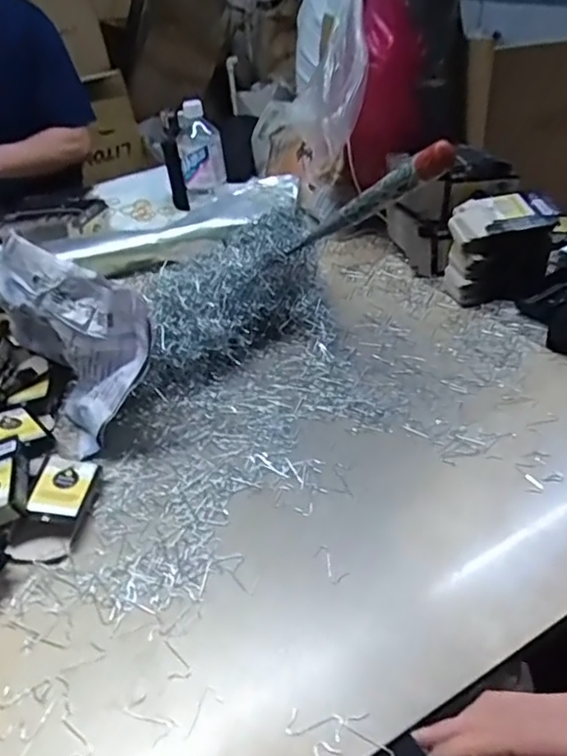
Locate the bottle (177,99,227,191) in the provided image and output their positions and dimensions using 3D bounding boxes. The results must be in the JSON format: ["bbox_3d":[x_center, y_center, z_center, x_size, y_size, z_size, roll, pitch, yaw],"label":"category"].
[{"bbox_3d":[-0.141,-0.385,1.012,0.074,0.155,0.065,-11,38,-5],"label":"bottle"}]

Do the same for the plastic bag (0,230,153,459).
[{"bbox_3d":[-0.219,-0.057,0.626,0.115,0.135,0.221,-27,42,-24],"label":"plastic bag"}]

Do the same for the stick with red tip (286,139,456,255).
[{"bbox_3d":[0.079,-0.176,0.618,0.030,0.025,0.248,-32,8,-29],"label":"stick with red tip"}]

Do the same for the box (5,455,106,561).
[{"bbox_3d":[-0.206,0.116,0.534,0.049,0.031,0.102,2,39,11],"label":"box"}]

